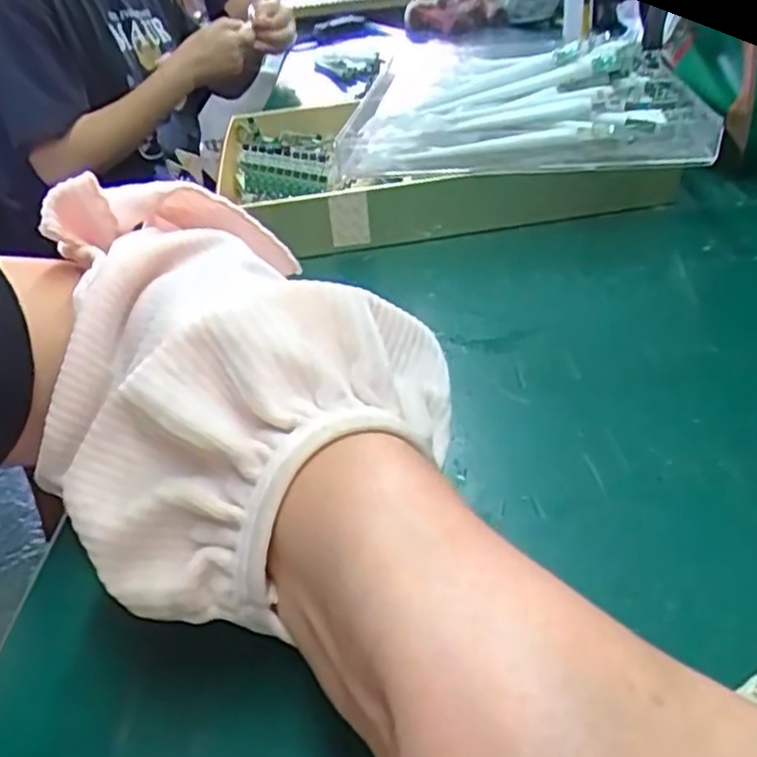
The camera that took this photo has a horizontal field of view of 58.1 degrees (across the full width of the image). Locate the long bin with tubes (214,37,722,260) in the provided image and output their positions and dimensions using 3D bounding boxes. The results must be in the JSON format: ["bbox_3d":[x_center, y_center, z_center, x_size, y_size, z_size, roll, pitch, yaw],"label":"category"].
[{"bbox_3d":[0.058,-0.166,0.496,0.357,0.094,0.159,-8,35,0],"label":"long bin with tubes"}]

